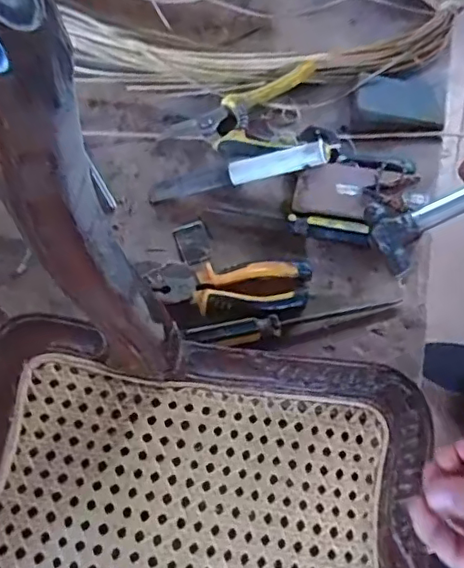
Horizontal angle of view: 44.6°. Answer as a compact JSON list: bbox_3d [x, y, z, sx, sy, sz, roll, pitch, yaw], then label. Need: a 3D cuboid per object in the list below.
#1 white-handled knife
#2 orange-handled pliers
[{"bbox_3d":[0.004,-0.114,0.573,0.184,0.019,0.028,-10,65,20],"label":"white-handled knife"},{"bbox_3d":[-0.004,0.000,0.537,0.149,0.014,0.052,0,67,6],"label":"orange-handled pliers"}]

